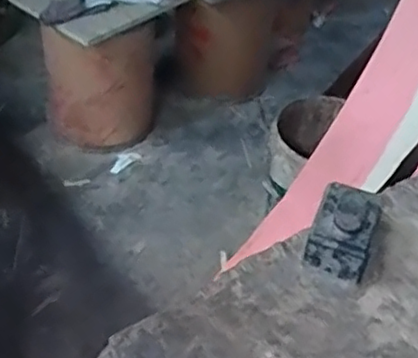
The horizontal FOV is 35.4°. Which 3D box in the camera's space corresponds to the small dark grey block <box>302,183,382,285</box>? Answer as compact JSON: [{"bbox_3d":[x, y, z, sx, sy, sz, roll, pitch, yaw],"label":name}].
[{"bbox_3d":[0.166,0.065,0.798,0.074,0.072,0.105,18,45,15],"label":"small dark grey block"}]

